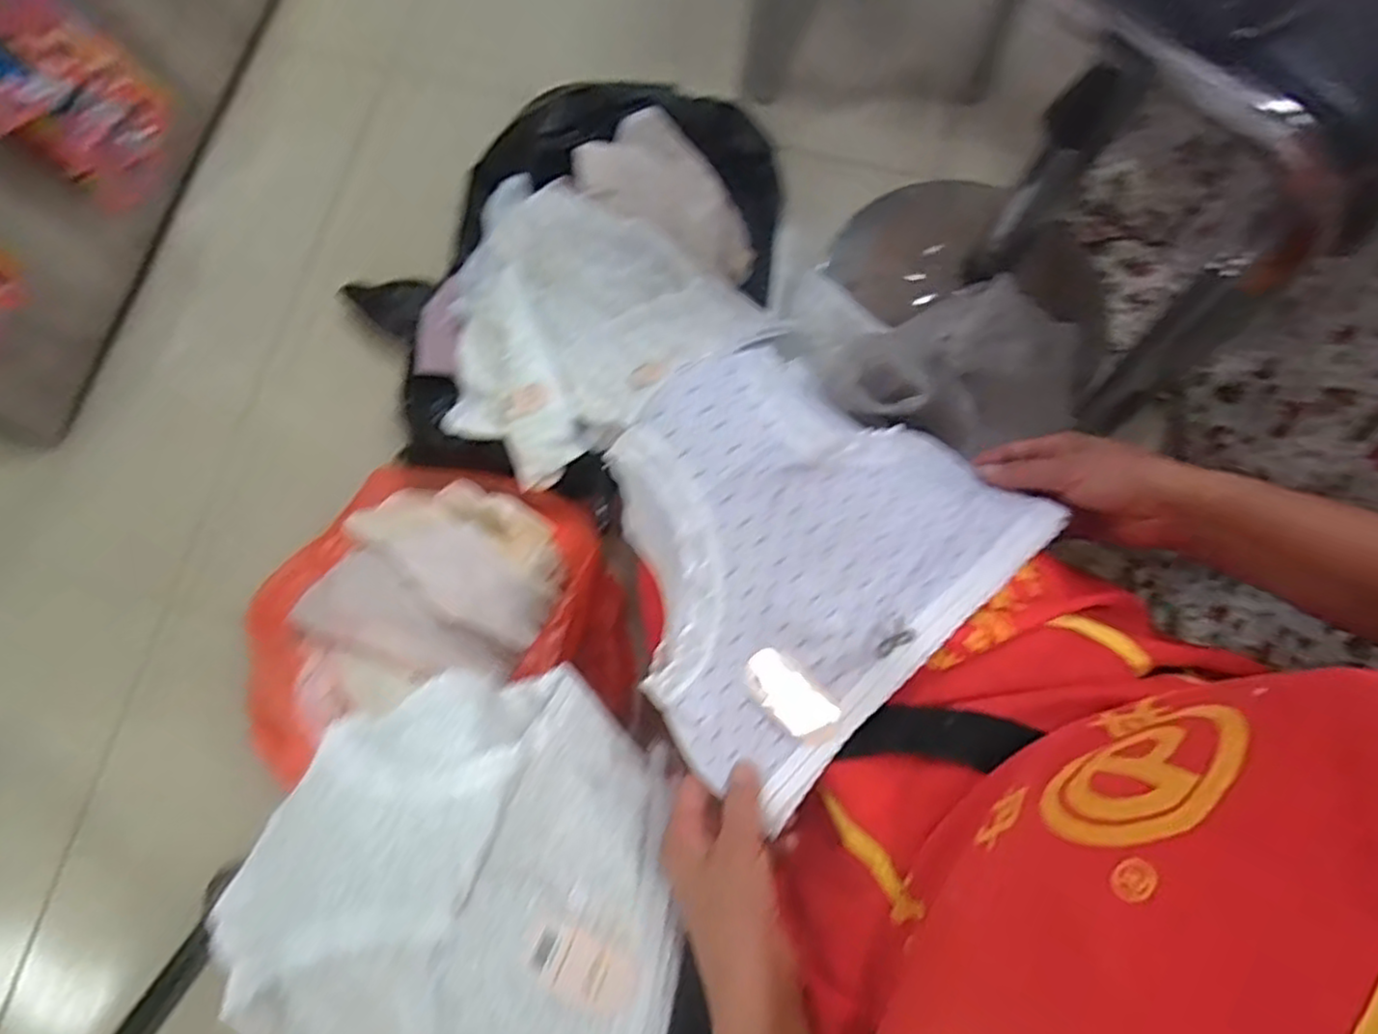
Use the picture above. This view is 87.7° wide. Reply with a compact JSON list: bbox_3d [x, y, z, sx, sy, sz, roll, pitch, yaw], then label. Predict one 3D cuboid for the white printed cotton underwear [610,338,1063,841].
[{"bbox_3d":[0.061,0.012,0.435,0.218,0.078,0.259,44,81,8],"label":"white printed cotton underwear"}]

